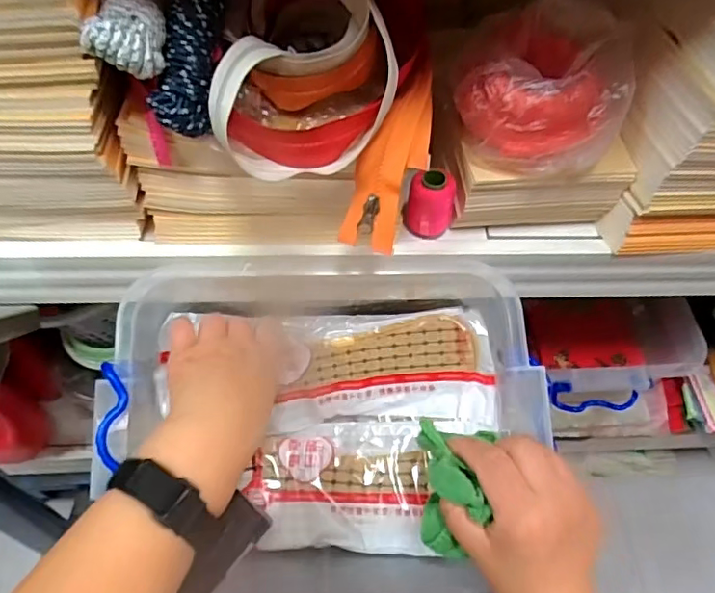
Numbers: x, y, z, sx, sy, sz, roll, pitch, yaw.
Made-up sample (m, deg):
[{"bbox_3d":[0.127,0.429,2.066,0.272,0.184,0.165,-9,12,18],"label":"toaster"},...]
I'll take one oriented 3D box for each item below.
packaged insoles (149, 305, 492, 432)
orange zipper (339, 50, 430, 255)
[{"bbox_3d":[0.016,0.063,0.475,0.198,0.104,0.036,1,12,7],"label":"packaged insoles"},{"bbox_3d":[0.027,-0.097,0.368,0.039,0.026,0.135,19,84,8],"label":"orange zipper"}]

